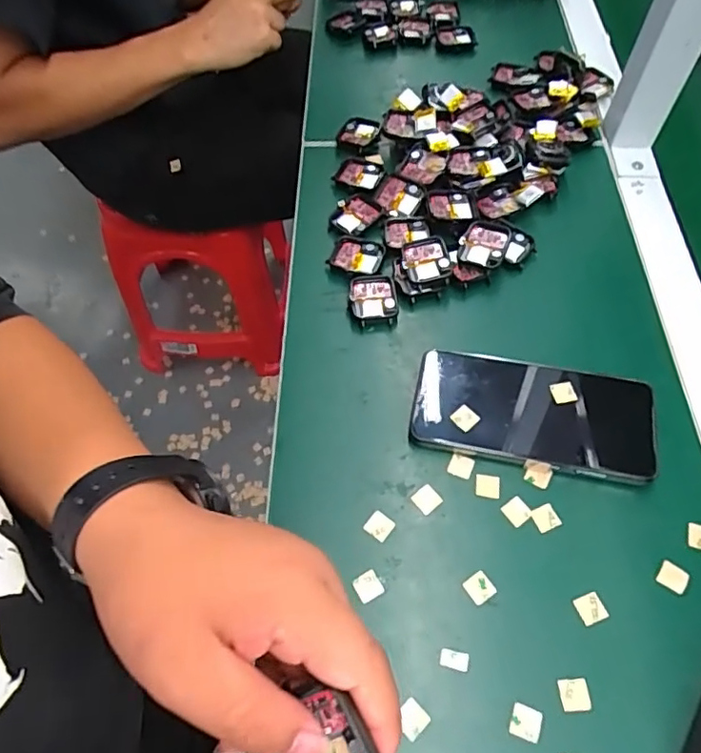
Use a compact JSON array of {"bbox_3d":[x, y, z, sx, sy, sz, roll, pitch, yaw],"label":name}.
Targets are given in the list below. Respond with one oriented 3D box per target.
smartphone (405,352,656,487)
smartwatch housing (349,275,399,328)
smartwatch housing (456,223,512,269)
[{"bbox_3d":[0.127,0.025,0.401,0.162,0.010,0.076,9,60,10],"label":"smartphone"},{"bbox_3d":[0.019,-0.062,0.462,0.038,0.011,0.044,-2,59,0],"label":"smartwatch housing"},{"bbox_3d":[0.111,-0.108,0.469,0.039,0.014,0.039,17,61,11],"label":"smartwatch housing"}]

